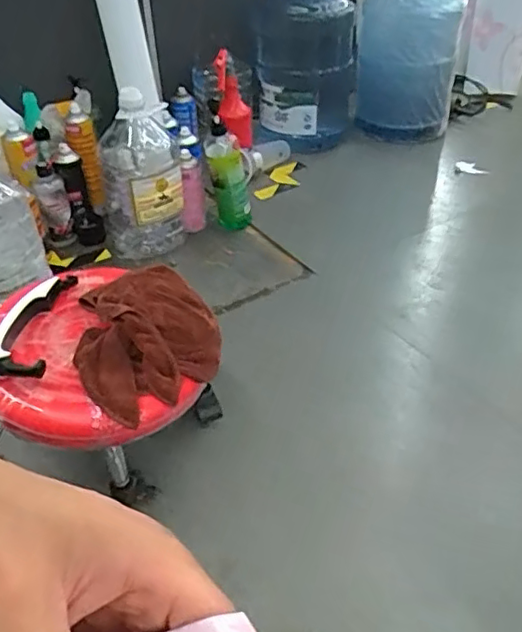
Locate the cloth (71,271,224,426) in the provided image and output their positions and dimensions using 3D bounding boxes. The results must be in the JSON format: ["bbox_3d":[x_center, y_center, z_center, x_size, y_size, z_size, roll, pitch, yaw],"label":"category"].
[{"bbox_3d":[-0.157,0.022,0.795,0.185,0.090,0.192,-28,45,-28],"label":"cloth"}]

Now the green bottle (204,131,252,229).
[{"bbox_3d":[-0.072,-0.299,1.333,0.085,0.202,0.089,-3,39,0],"label":"green bottle"}]

